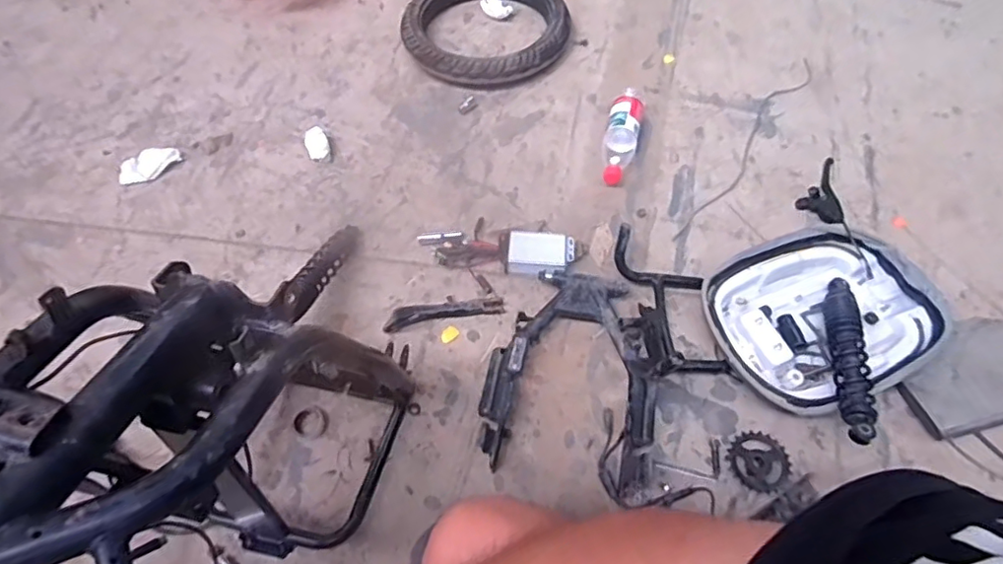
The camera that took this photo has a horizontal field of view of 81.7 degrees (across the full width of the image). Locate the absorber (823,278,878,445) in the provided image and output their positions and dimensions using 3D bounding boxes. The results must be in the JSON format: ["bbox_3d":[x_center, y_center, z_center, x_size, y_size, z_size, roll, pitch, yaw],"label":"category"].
[{"bbox_3d":[0.516,0.105,0.858,0.051,0.045,0.309,13,46,9],"label":"absorber"}]

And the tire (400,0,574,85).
[{"bbox_3d":[-0.033,-0.578,1.313,0.374,0.082,0.309,4,60,3],"label":"tire"}]

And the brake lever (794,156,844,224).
[{"bbox_3d":[0.623,-0.177,1.093,0.079,0.031,0.154,32,65,17],"label":"brake lever"}]

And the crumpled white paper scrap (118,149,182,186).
[{"bbox_3d":[-0.715,-0.239,1.171,0.117,0.022,0.063,-41,67,-21],"label":"crumpled white paper scrap"}]

